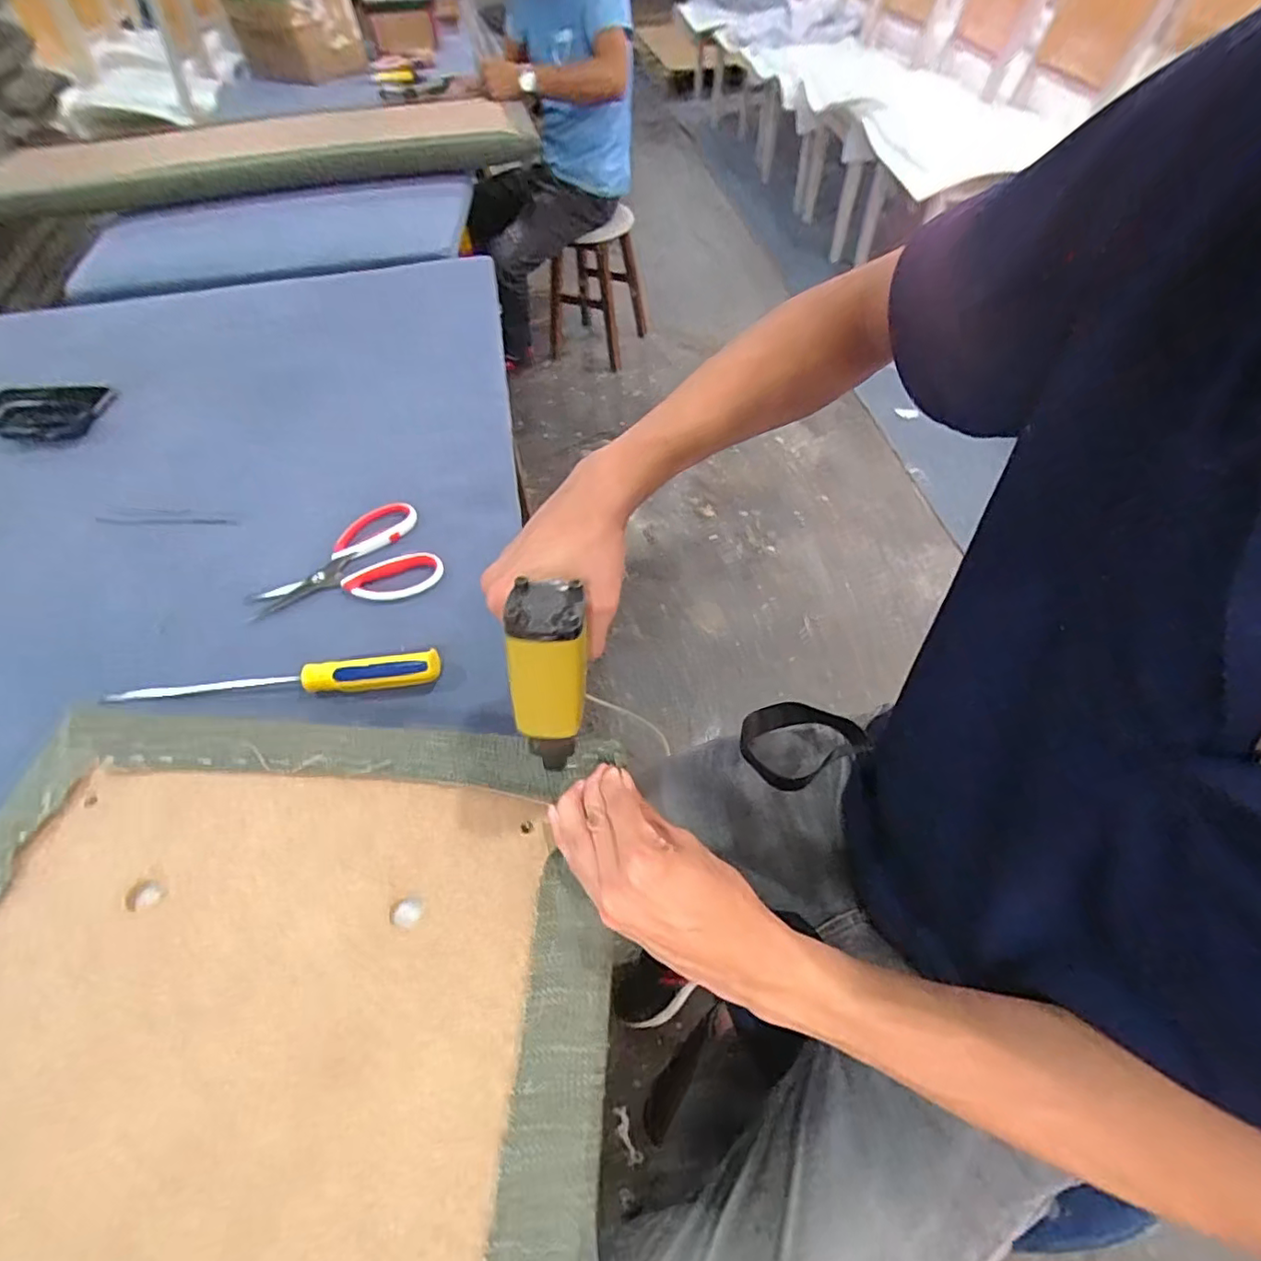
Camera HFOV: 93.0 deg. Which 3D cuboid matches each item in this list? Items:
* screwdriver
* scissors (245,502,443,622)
[{"bbox_3d":[-0.308,0.040,0.508,0.287,0.025,0.028,-6,54,-2],"label":"screwdriver"},{"bbox_3d":[-0.288,-0.062,0.597,0.180,0.022,0.127,-26,57,-16],"label":"scissors"}]

